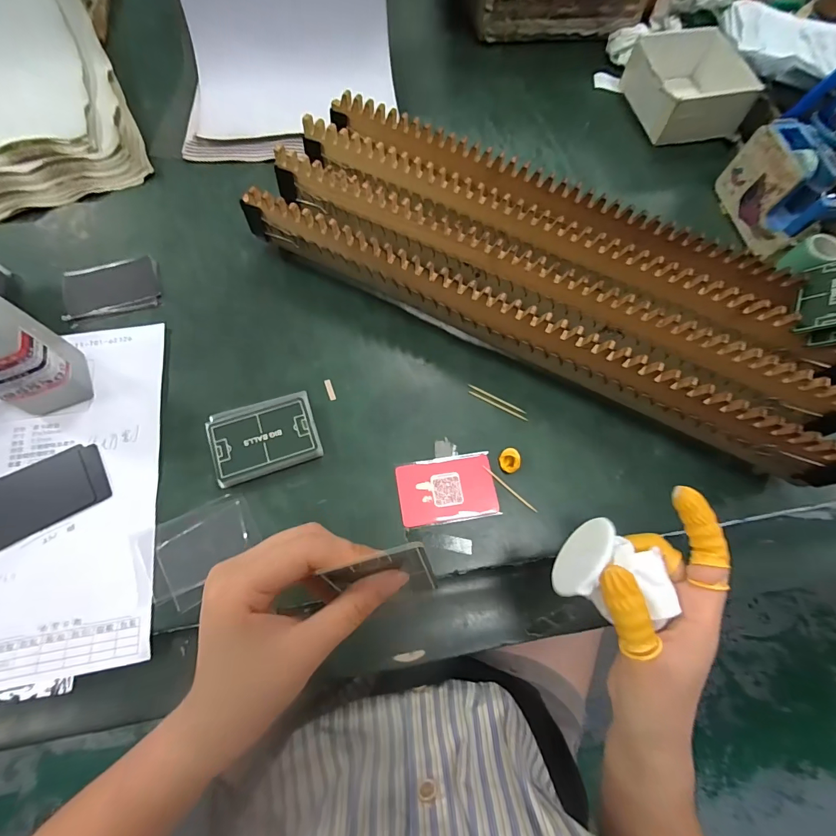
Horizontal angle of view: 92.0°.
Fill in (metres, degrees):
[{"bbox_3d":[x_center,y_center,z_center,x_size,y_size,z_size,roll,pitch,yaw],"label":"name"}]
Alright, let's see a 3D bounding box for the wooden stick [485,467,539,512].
[{"bbox_3d":[0.083,0.064,0.364,0.060,0.004,0.004,41,73,12],"label":"wooden stick"}]

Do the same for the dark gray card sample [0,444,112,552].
[{"bbox_3d":[-0.316,0.063,0.338,0.098,0.005,0.060,-28,73,-12],"label":"dark gray card sample"}]

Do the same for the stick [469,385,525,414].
[{"bbox_3d":[0.077,-0.019,0.390,0.060,0.004,0.004,29,71,8],"label":"stick"}]

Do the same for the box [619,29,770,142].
[{"bbox_3d":[0.370,-0.444,0.548,0.136,0.058,0.134,-6,70,-5],"label":"box"}]

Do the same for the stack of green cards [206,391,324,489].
[{"bbox_3d":[-0.135,0.016,0.358,0.087,0.017,0.068,-18,71,-9],"label":"stack of green cards"}]

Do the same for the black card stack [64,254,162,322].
[{"bbox_3d":[-0.318,-0.135,0.421,0.091,0.011,0.062,-17,71,-9],"label":"black card stack"}]

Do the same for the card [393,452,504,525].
[{"bbox_3d":[0.026,0.063,0.359,0.086,0.004,0.056,-8,70,-5],"label":"card"}]

